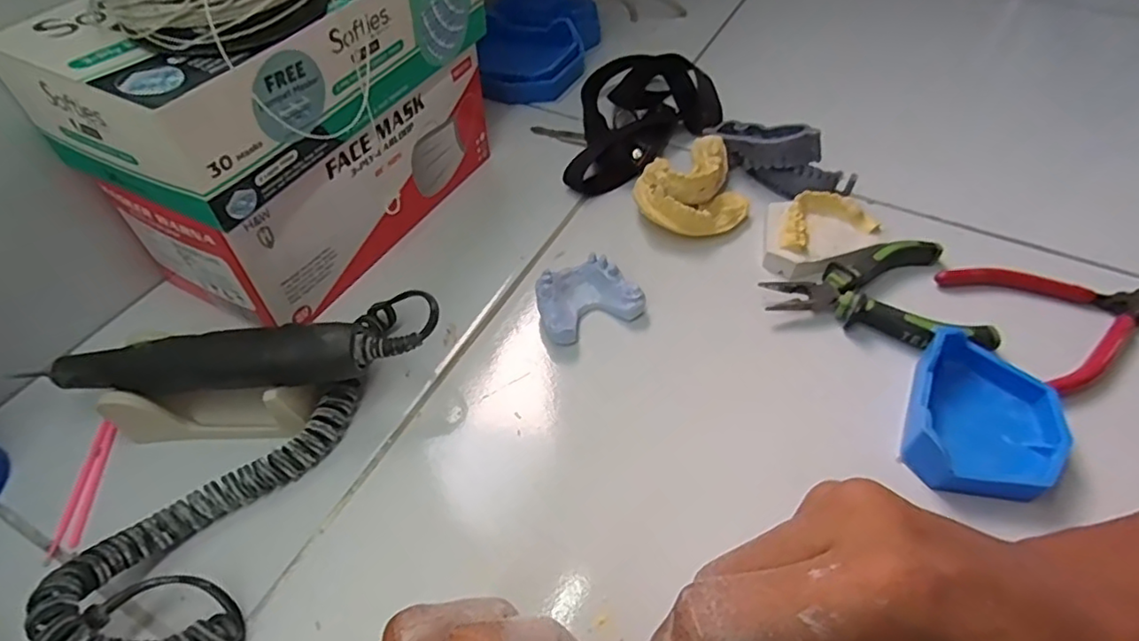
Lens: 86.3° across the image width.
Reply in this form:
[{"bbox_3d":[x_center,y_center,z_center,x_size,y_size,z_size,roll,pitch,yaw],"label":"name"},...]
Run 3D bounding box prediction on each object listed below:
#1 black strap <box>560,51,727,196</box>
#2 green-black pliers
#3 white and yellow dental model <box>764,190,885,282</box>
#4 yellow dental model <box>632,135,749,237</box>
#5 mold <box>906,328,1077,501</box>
[{"bbox_3d":[0.059,-0.155,0.453,0.101,0.026,0.159,6,51,5],"label":"black strap"},{"bbox_3d":[0.168,-0.013,0.338,0.107,0.015,0.075,-5,50,-4],"label":"green-black pliers"},{"bbox_3d":[0.152,-0.053,0.365,0.063,0.019,0.055,8,51,7],"label":"white and yellow dental model"},{"bbox_3d":[0.081,-0.090,0.395,0.071,0.028,0.082,8,51,7],"label":"yellow dental model"},{"bbox_3d":[0.195,0.047,0.287,0.064,0.022,0.077,21,53,17],"label":"mold"}]

